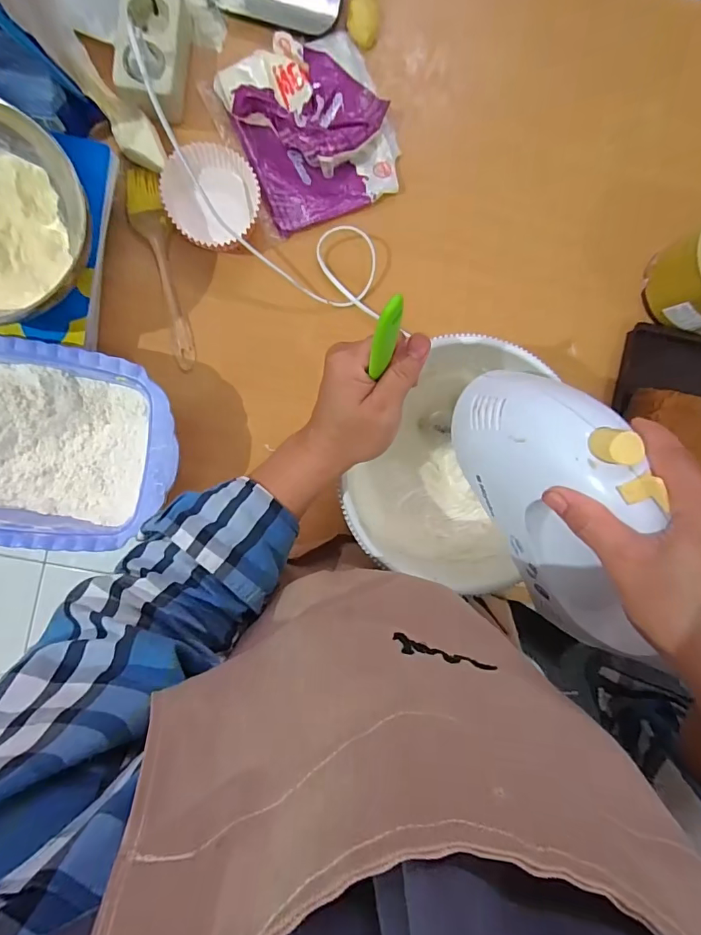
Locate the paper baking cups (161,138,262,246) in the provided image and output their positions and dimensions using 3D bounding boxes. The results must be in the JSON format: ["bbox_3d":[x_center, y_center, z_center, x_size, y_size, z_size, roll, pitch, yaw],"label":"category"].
[{"bbox_3d":[-0.140,-0.273,0.456,0.090,0.032,0.082,0,91,-6],"label":"paper baking cups"}]

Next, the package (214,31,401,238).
[{"bbox_3d":[-0.034,-0.352,0.463,0.154,0.044,0.165,-26,94,-5],"label":"package"}]

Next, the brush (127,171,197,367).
[{"bbox_3d":[-0.191,-0.205,0.470,0.036,0.013,0.203,-15,93,-5],"label":"brush"}]

